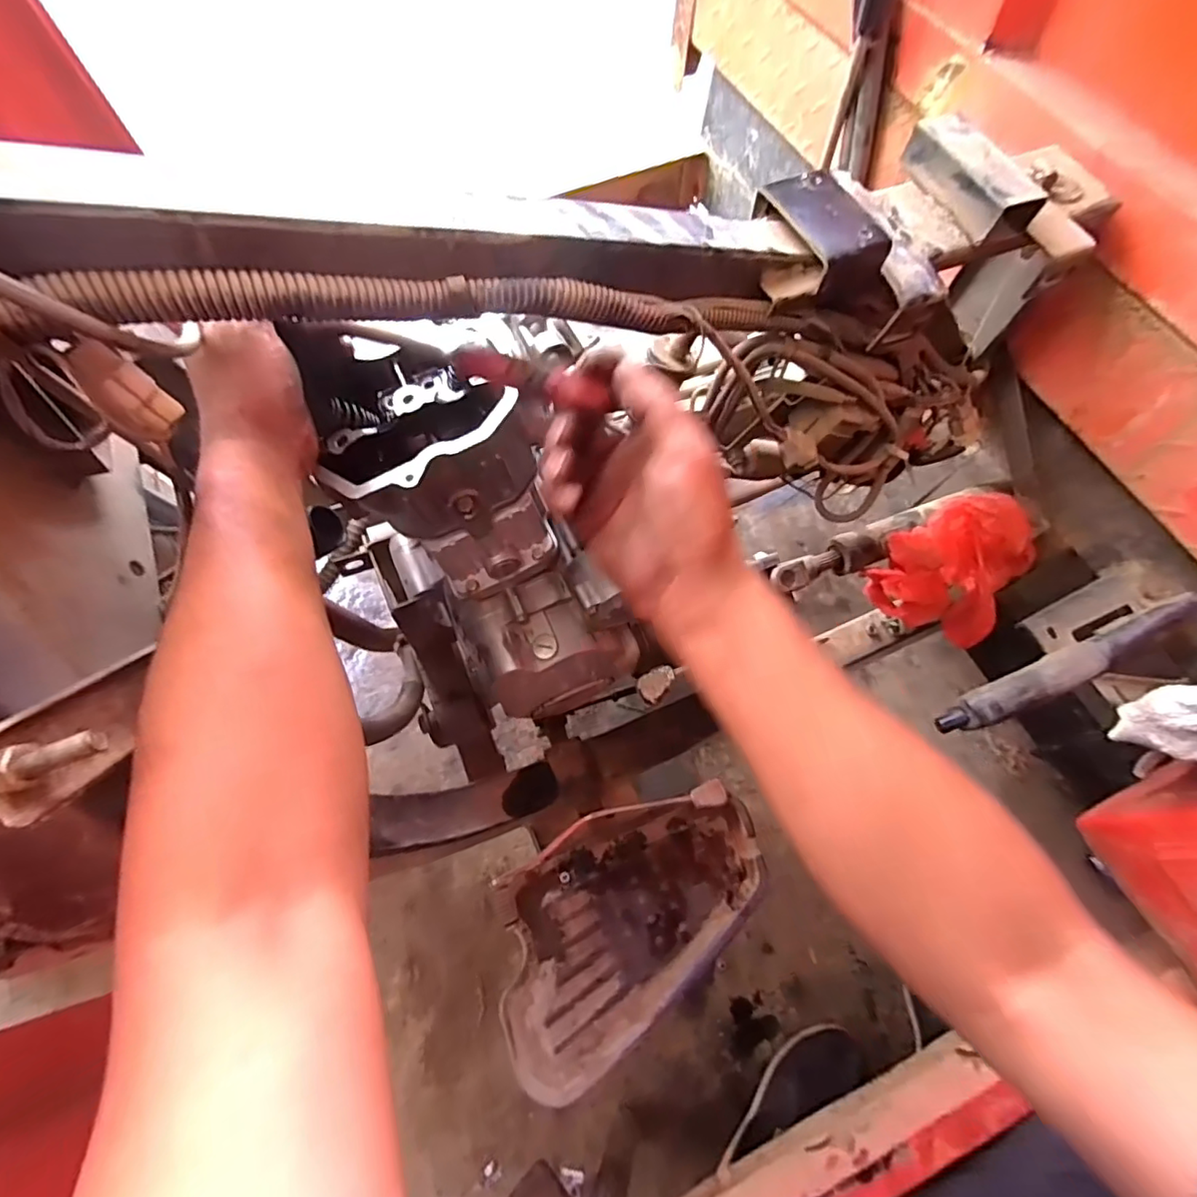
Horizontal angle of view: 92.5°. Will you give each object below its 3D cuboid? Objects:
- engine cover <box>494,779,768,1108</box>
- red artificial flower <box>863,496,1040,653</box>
[{"bbox_3d":[0.032,0.318,0.597,0.308,0.056,0.182,-31,70,-17],"label":"engine cover"},{"bbox_3d":[0.378,-0.033,0.635,0.138,0.136,0.116,6,64,-1],"label":"red artificial flower"}]

